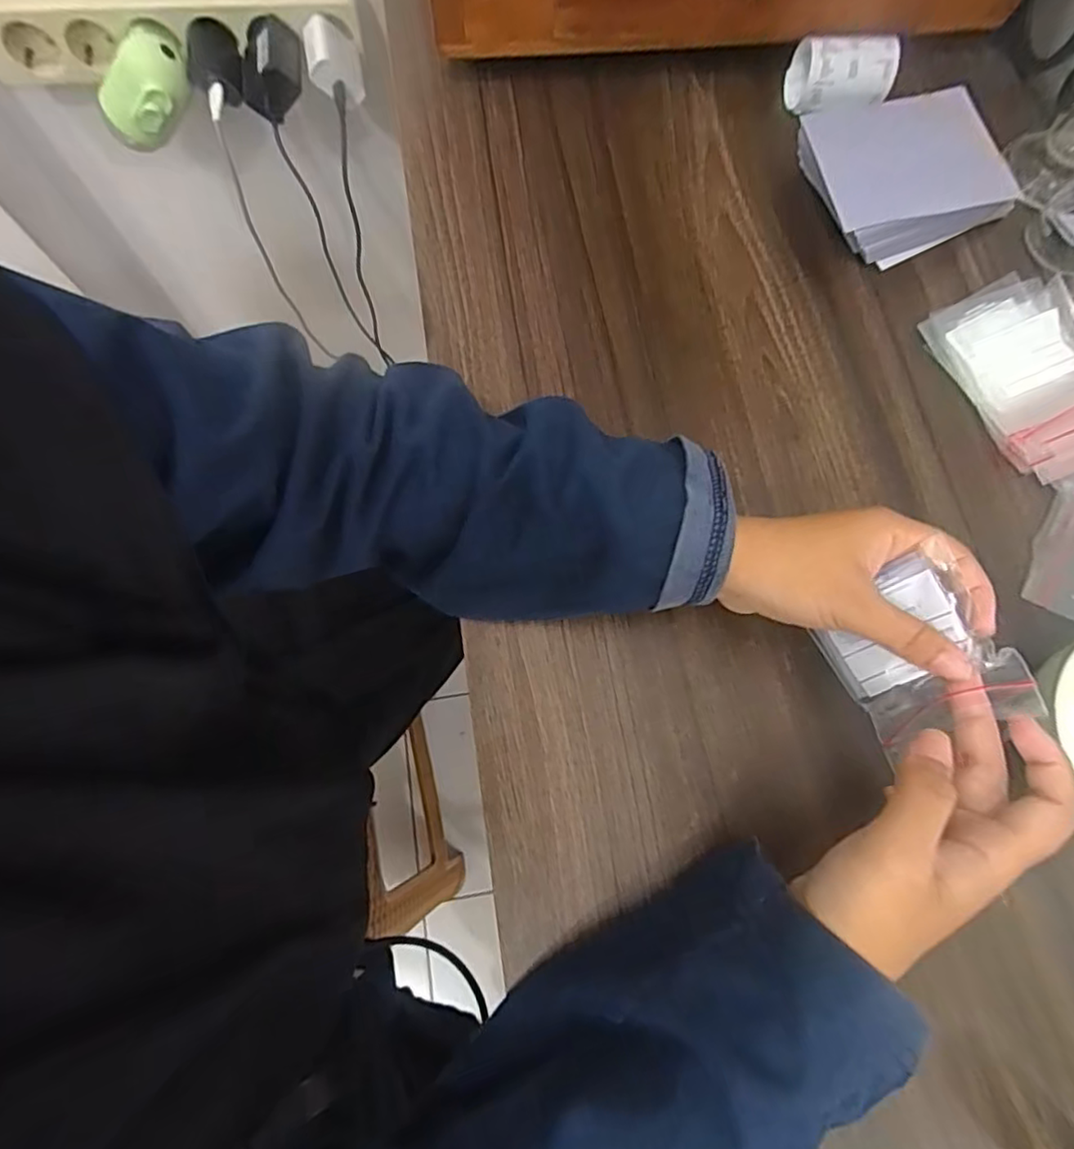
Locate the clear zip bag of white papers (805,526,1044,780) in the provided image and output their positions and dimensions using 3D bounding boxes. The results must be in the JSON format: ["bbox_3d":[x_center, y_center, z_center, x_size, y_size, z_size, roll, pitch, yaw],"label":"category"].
[{"bbox_3d":[0.161,0.036,0.263,0.019,0.066,0.071,-16,69,-47],"label":"clear zip bag of white papers"}]

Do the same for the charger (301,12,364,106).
[{"bbox_3d":[-0.163,-0.413,0.489,0.041,0.034,0.049,-10,75,-4],"label":"charger"}]

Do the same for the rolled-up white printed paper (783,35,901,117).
[{"bbox_3d":[0.195,-0.318,0.390,0.060,0.039,0.036,5,74,0],"label":"rolled-up white printed paper"}]

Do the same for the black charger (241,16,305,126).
[{"bbox_3d":[-0.211,-0.400,0.485,0.054,0.039,0.077,-14,75,-5],"label":"black charger"}]

